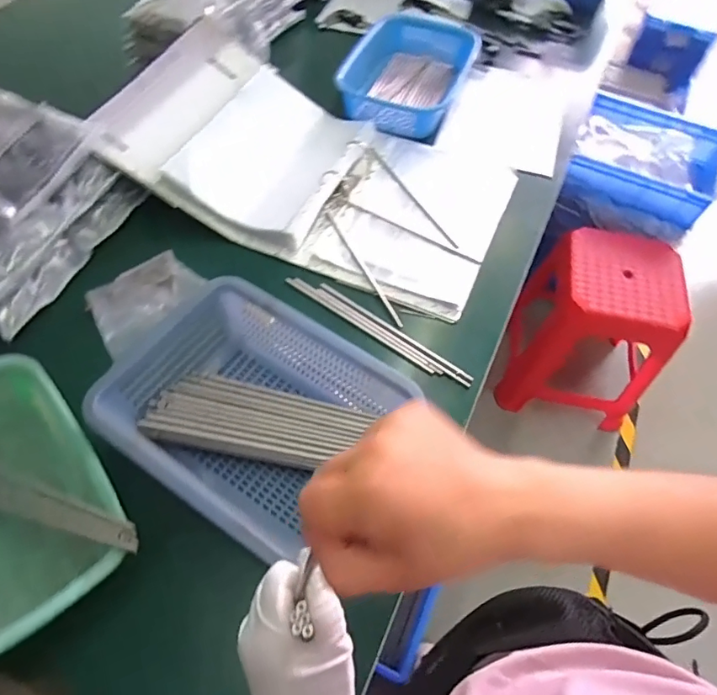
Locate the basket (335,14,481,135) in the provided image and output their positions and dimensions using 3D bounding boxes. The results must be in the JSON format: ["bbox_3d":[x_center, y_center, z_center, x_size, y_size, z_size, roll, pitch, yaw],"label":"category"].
[{"bbox_3d":[0.092,-0.505,0.924,0.196,0.068,0.271,21,60,9],"label":"basket"}]

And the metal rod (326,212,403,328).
[{"bbox_3d":[0.005,-0.120,0.735,0.011,0.007,0.232,-23,63,-16],"label":"metal rod"}]

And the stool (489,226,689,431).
[{"bbox_3d":[0.590,-0.054,1.291,0.317,0.407,0.334,11,59,3],"label":"stool"}]

